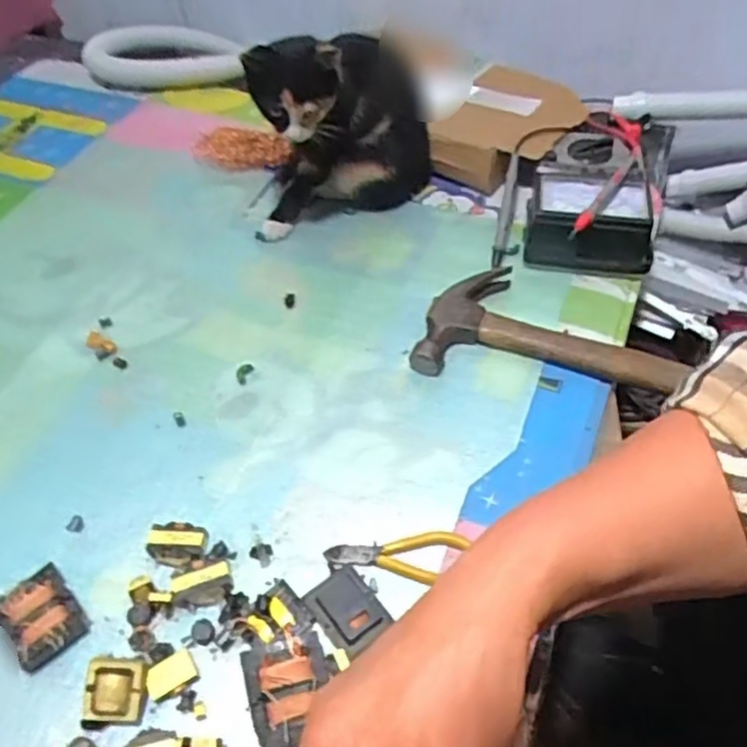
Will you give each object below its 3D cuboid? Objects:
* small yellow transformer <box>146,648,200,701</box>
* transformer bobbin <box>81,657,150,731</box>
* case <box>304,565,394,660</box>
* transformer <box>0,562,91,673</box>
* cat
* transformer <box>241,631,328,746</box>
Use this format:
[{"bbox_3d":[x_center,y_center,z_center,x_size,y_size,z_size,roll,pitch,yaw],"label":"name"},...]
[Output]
[{"bbox_3d":[-0.132,0.196,0.457,0.030,0.005,0.021,-26,55,-16],"label":"small yellow transformer"},{"bbox_3d":[-0.166,0.203,0.449,0.039,0.022,0.038,-3,52,2],"label":"transformer bobbin"},{"bbox_3d":[-0.018,0.159,0.474,0.040,0.017,0.055,-32,57,-19],"label":"case"},{"bbox_3d":[-0.232,0.168,0.489,0.046,0.016,0.063,-36,58,-21],"label":"transformer"},{"bbox_3d":[-0.030,-0.238,0.669,0.164,0.196,0.117,-2,52,3],"label":"cat"},{"bbox_3d":[-0.053,0.200,0.445,0.051,0.018,0.061,-14,68,-8],"label":"transformer"}]

